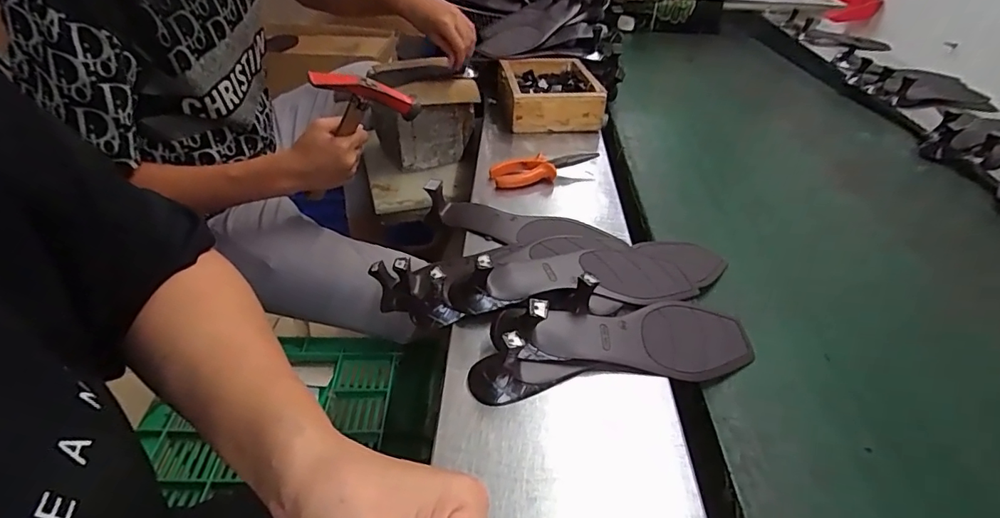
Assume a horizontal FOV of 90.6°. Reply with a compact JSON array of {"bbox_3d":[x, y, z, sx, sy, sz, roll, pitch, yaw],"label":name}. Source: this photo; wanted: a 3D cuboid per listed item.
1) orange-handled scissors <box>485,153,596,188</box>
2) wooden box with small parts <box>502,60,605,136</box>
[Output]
[{"bbox_3d":[0.063,-0.124,0.698,0.152,0.033,0.054,-13,39,-13],"label":"orange-handled scissors"},{"bbox_3d":[0.081,-0.281,0.858,0.155,0.074,0.182,-2,40,-8],"label":"wooden box with small parts"}]

